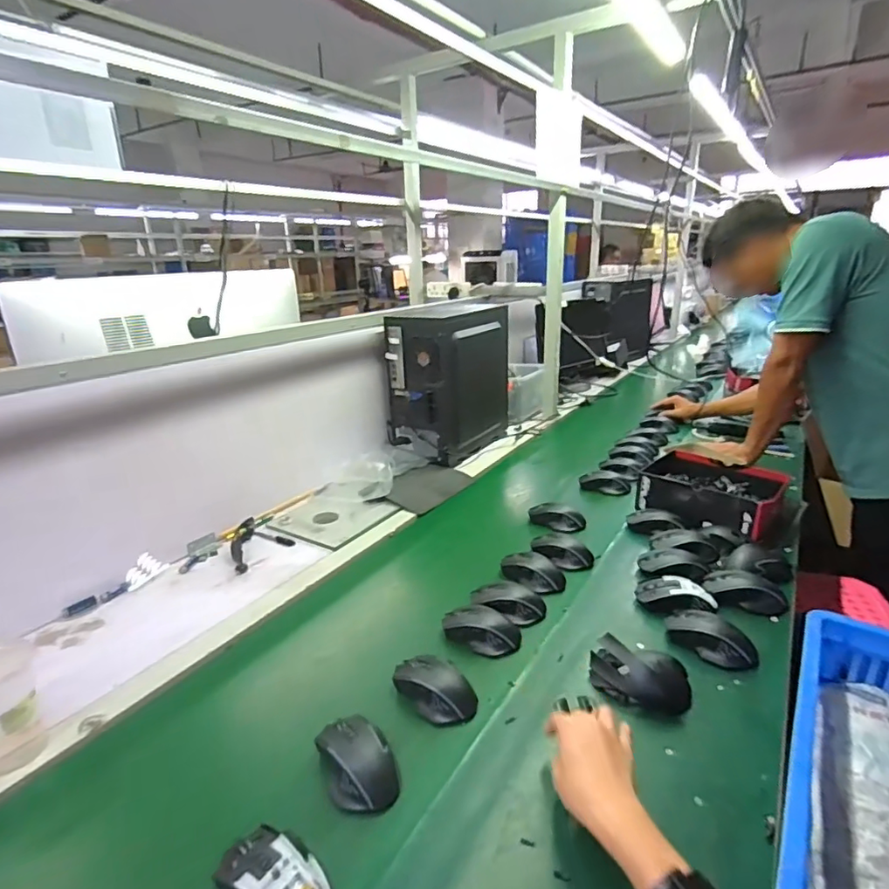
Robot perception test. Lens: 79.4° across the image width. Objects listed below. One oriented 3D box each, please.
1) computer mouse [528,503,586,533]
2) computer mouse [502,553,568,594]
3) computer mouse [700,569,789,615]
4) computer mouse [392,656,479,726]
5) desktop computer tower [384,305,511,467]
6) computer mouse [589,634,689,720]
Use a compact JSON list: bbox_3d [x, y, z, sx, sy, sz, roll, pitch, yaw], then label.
[{"bbox_3d":[0.239,0.154,1.145,0.121,0.034,0.065,7,21,21],"label":"computer mouse"},{"bbox_3d":[0.161,0.225,0.954,0.112,0.033,0.076,16,25,40],"label":"computer mouse"},{"bbox_3d":[0.485,0.235,0.864,0.119,0.036,0.066,7,21,22],"label":"computer mouse"},{"bbox_3d":[-0.010,0.316,0.704,0.111,0.036,0.073,17,26,41],"label":"computer mouse"},{"bbox_3d":[0.024,-0.190,1.555,0.197,0.382,0.382,11,22,31],"label":"desktop computer tower"},{"bbox_3d":[0.253,0.297,0.695,0.124,0.049,0.080,7,21,21],"label":"computer mouse"}]

